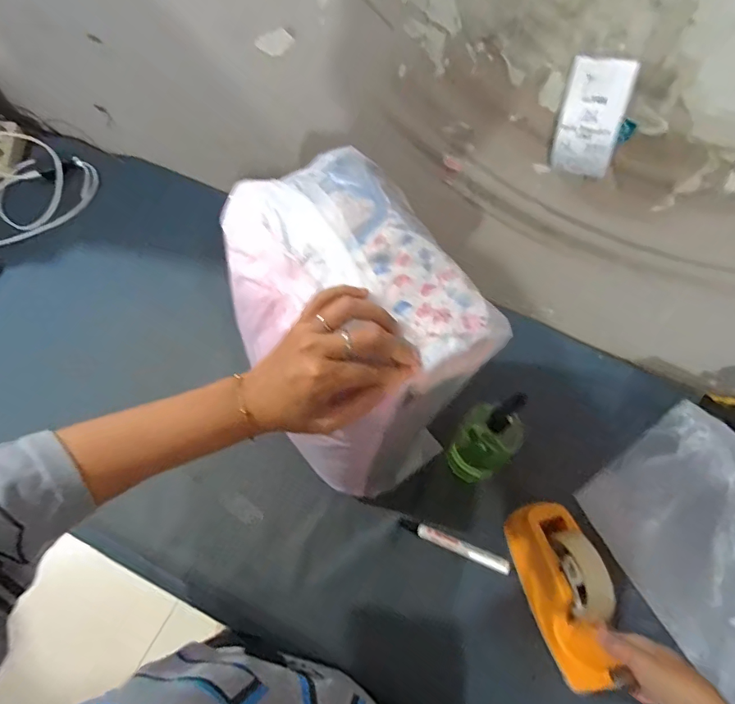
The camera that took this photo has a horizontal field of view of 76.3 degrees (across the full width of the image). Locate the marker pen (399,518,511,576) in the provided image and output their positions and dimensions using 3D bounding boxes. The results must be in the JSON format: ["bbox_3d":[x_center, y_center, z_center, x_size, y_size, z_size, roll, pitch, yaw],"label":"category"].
[{"bbox_3d":[0.114,0.253,0.612,0.148,0.014,0.019,21,63,8],"label":"marker pen"}]

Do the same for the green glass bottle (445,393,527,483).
[{"bbox_3d":[0.154,0.110,0.598,0.072,0.177,0.081,33,65,14],"label":"green glass bottle"}]

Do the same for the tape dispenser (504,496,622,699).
[{"bbox_3d":[0.235,0.277,0.542,0.067,0.114,0.197,-11,63,-9],"label":"tape dispenser"}]

